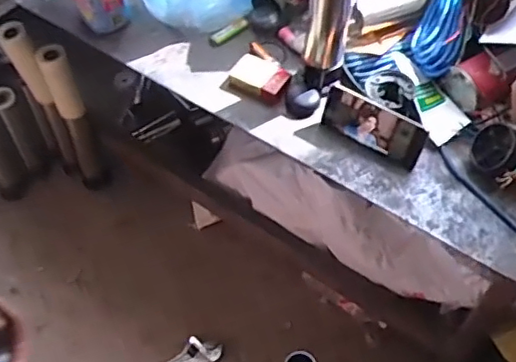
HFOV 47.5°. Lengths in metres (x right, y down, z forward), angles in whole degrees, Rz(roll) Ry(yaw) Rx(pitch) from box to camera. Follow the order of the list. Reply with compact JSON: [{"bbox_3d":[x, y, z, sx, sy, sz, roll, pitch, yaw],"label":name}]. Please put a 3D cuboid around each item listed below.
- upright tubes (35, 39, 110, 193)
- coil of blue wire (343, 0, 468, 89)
[{"bbox_3d":[-0.444,-0.134,1.442,0.077,0.444,0.082,-14,57,-11],"label":"upright tubes"},{"bbox_3d":[0.293,-0.299,0.959,0.158,0.069,0.373,29,83,17],"label":"coil of blue wire"}]

